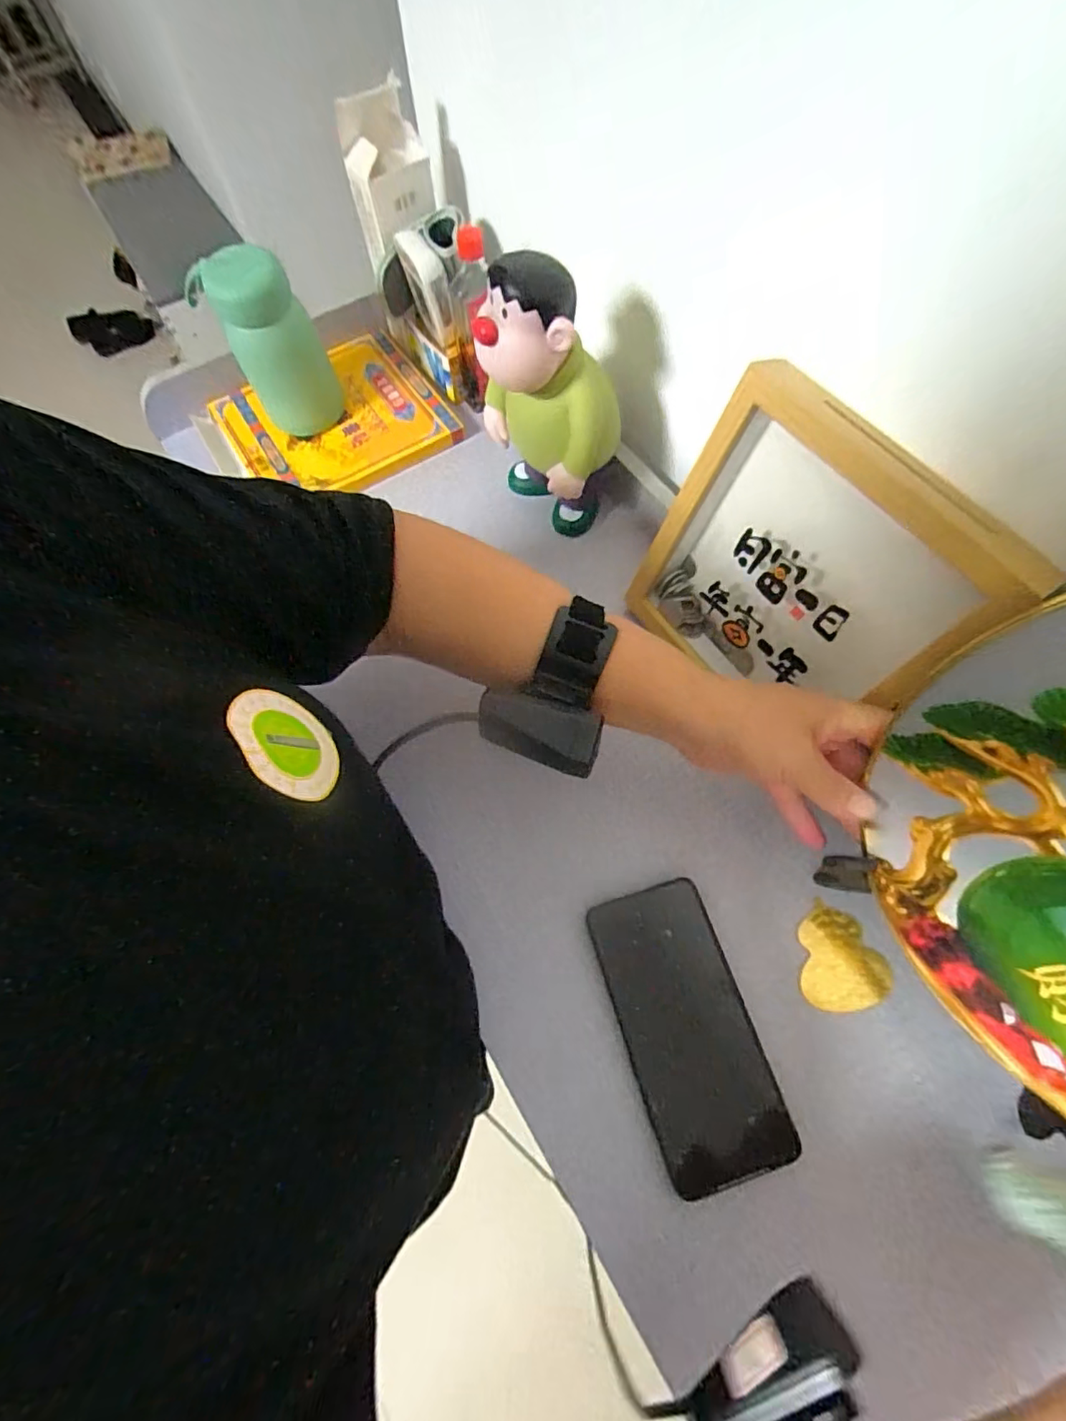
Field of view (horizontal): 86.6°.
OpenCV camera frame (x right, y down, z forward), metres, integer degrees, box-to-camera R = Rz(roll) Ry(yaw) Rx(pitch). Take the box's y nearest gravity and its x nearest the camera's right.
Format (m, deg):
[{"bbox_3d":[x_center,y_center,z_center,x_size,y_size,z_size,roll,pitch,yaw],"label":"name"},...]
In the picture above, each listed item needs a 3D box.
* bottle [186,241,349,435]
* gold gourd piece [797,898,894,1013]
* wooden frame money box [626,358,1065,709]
[{"bbox_3d":[-0.244,-0.336,0.530,0.076,0.173,0.061,29,69,10],"label":"bottle"},{"bbox_3d":[0.202,0.161,0.367,0.056,0.004,0.062,6,67,5],"label":"gold gourd piece"},{"bbox_3d":[0.164,-0.079,0.364,0.034,0.193,0.185,-27,68,-29],"label":"wooden frame money box"}]

